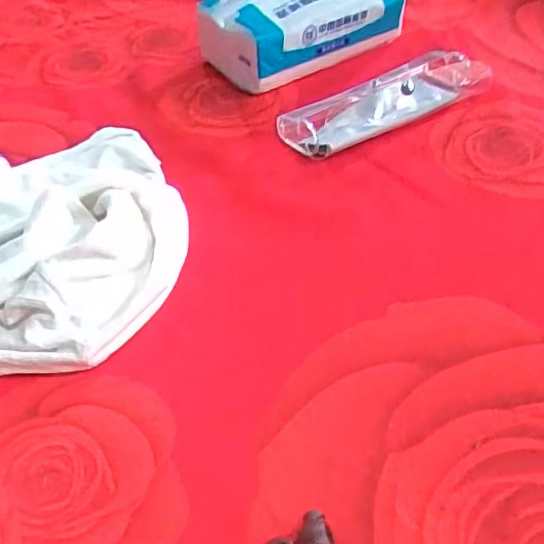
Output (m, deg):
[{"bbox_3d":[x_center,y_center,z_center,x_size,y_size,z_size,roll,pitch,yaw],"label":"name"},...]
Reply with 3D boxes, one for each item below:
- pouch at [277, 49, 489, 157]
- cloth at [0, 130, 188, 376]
[{"bbox_3d":[0.083,-0.127,0.431,0.158,0.024,0.056,-23,49,-17],"label":"pouch"},{"bbox_3d":[-0.170,-0.024,0.336,0.233,0.048,0.181,-6,46,-1],"label":"cloth"}]

